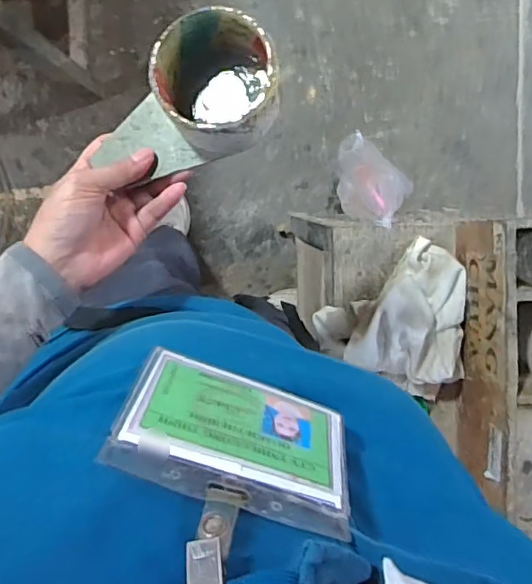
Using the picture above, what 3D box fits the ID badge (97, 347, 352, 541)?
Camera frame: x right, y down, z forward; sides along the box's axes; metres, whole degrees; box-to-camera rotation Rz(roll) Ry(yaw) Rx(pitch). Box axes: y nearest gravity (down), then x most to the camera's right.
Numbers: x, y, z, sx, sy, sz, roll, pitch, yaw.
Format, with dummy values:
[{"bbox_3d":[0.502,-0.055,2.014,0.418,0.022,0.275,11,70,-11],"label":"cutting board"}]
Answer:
[{"bbox_3d":[-0.011,0.061,0.246,0.098,0.083,0.004,20,115,-4],"label":"ID badge"}]

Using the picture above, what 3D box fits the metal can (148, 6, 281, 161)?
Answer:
[{"bbox_3d":[-0.032,-0.141,0.384,0.080,0.057,0.090,-32,96,5],"label":"metal can"}]

